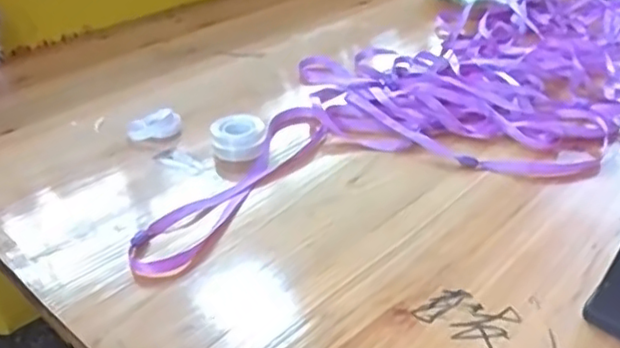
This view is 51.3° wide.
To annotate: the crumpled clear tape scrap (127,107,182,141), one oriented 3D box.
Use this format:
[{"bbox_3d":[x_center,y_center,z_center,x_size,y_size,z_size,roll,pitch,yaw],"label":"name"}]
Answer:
[{"bbox_3d":[-0.147,-0.045,0.614,0.051,0.021,0.025,-14,35,-18],"label":"crumpled clear tape scrap"}]

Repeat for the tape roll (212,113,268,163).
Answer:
[{"bbox_3d":[-0.064,-0.033,0.585,0.048,0.026,0.053,-8,33,-8],"label":"tape roll"}]

